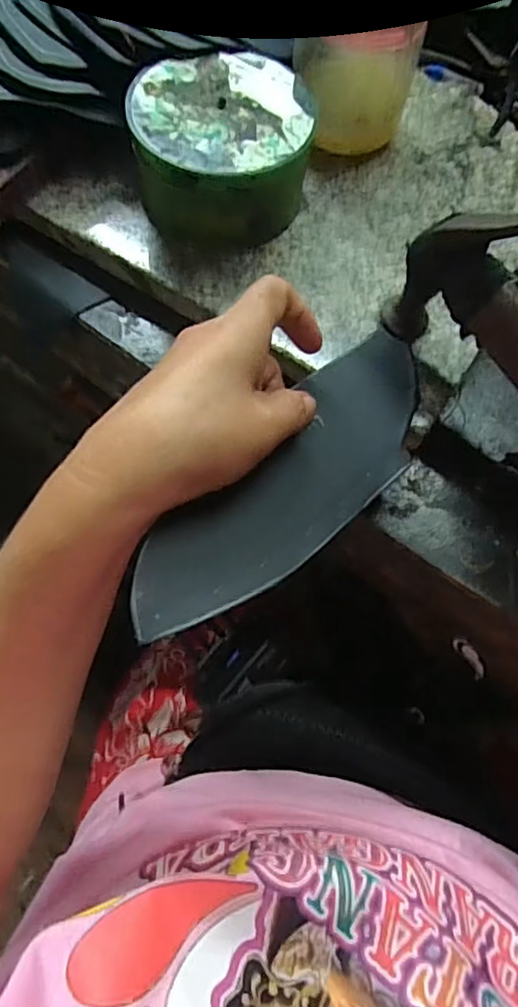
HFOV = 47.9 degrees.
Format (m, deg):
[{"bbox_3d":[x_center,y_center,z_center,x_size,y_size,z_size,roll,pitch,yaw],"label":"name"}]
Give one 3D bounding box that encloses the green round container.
[{"bbox_3d":[-0.021,-0.204,0.342,0.099,0.054,0.093,1,68,-2],"label":"green round container"}]

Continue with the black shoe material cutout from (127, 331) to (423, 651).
[{"bbox_3d":[0.023,-0.014,0.271,0.059,0.015,0.212,37,54,11],"label":"black shoe material cutout"}]

